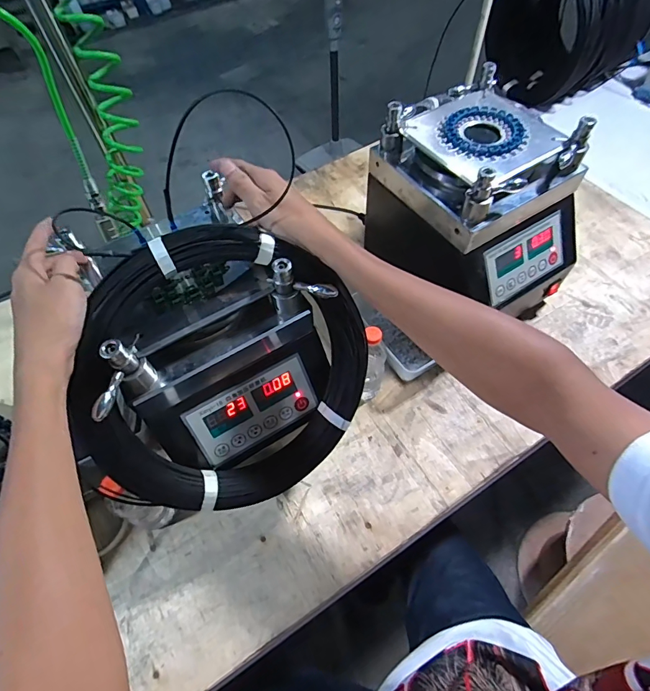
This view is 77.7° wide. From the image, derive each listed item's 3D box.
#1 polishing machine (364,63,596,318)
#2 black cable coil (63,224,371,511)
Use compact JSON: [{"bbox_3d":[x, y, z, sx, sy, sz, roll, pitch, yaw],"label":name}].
[{"bbox_3d":[0.236,-0.197,0.644,0.215,0.276,0.275,-30,61,-15],"label":"polishing machine"},{"bbox_3d":[-0.091,0.034,0.434,0.297,0.036,0.297,-5,105,-21],"label":"black cable coil"}]

